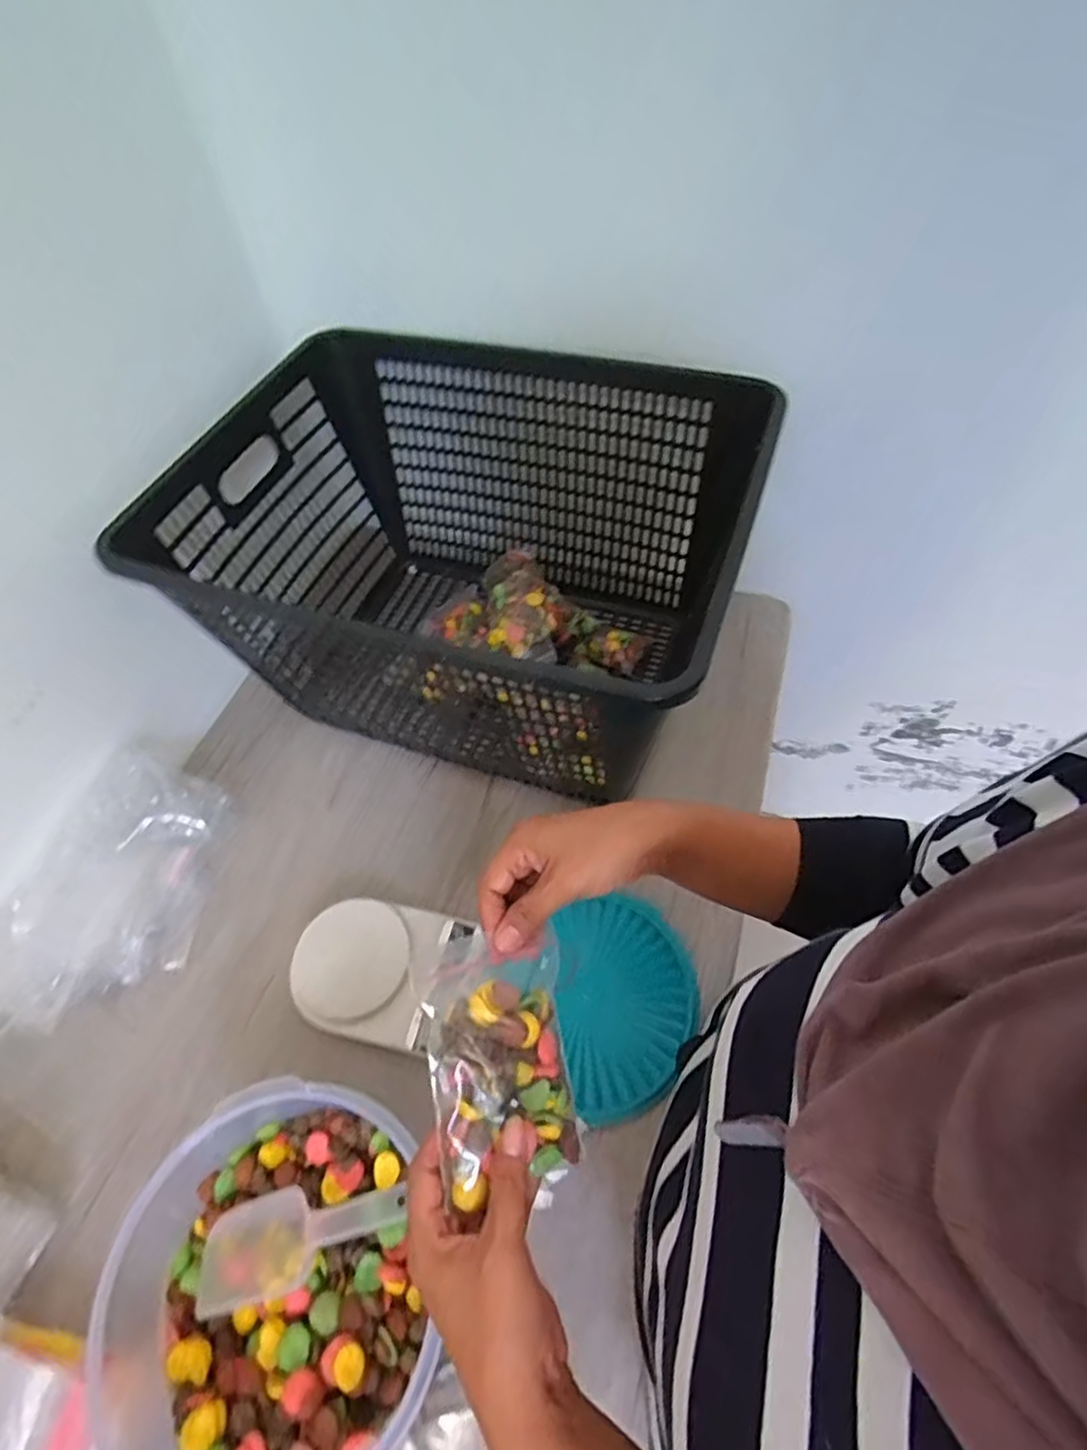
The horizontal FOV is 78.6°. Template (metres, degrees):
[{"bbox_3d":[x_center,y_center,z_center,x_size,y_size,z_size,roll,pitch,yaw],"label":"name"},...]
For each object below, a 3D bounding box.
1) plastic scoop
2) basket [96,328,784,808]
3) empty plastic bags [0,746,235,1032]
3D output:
[{"bbox_3d":[-0.158,0.333,0.436,0.142,0.027,0.054,-25,57,6],"label":"plastic scoop"},{"bbox_3d":[-0.079,-0.158,0.759,0.543,0.313,0.423,13,58,13],"label":"basket"},{"bbox_3d":[-0.437,0.166,0.695,0.133,0.091,0.275,10,58,11],"label":"empty plastic bags"}]

